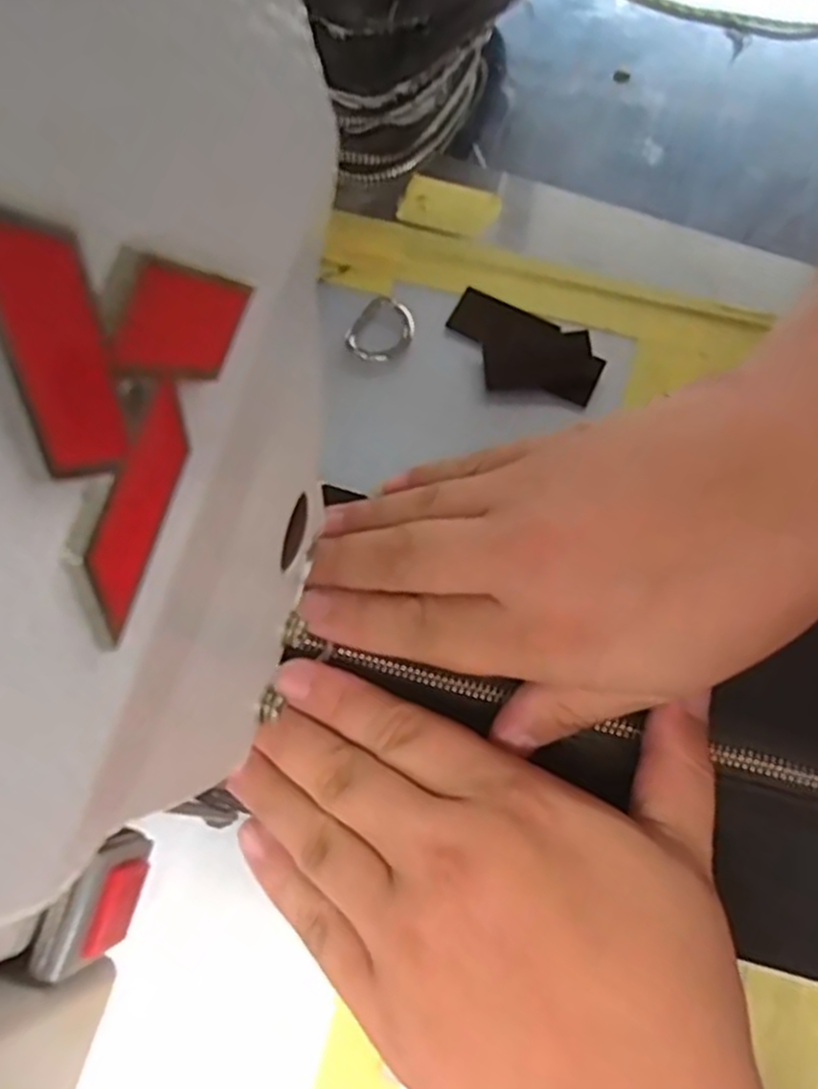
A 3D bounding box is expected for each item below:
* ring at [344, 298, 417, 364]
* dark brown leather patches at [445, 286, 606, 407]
[{"bbox_3d":[-0.010,-0.085,0.301,0.022,0.004,0.029,33,75,11],"label":"ring"},{"bbox_3d":[0.044,-0.077,0.297,0.063,0.004,0.036,27,74,10],"label":"dark brown leather patches"}]

